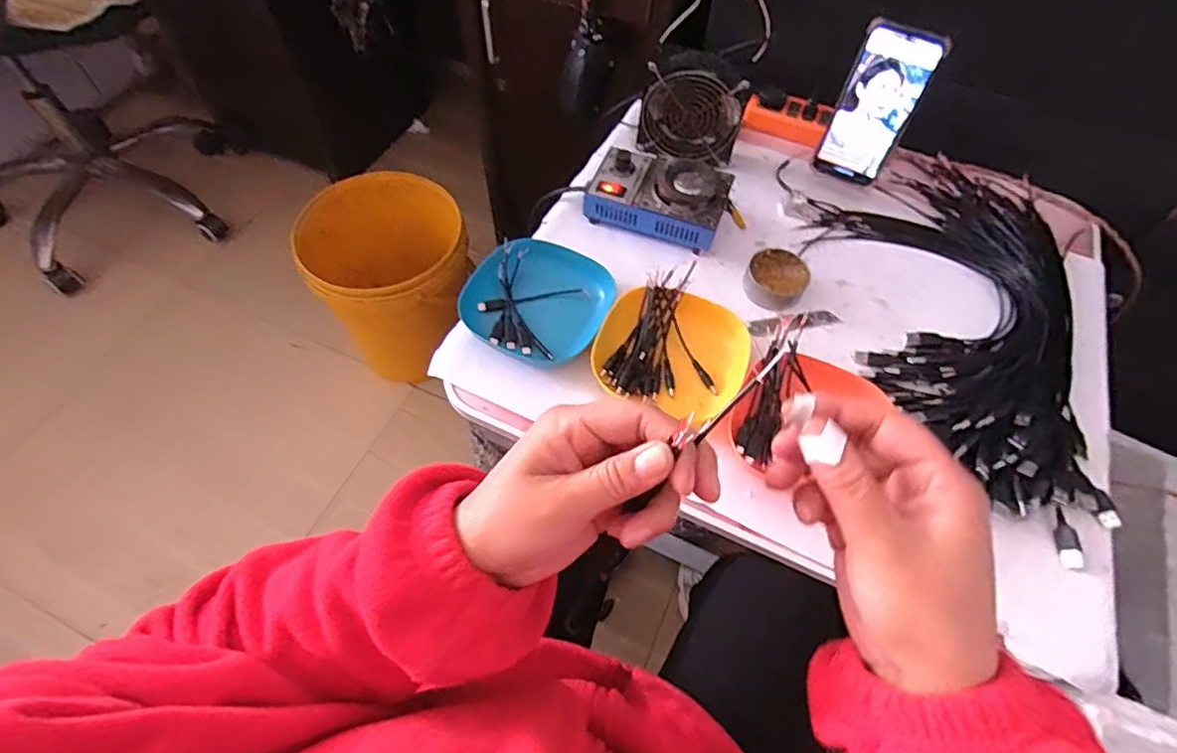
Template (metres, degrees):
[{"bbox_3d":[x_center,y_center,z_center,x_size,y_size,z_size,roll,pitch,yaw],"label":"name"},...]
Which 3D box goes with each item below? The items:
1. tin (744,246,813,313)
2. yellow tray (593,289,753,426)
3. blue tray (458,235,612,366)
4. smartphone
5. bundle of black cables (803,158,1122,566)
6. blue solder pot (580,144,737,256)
[{"bbox_3d":[0.200,-0.103,0.622,0.062,0.021,0.068,1,59,-1],"label":"tin"},{"bbox_3d":[0.083,-0.024,0.572,0.139,0.031,0.132,23,61,12],"label":"yellow tray"},{"bbox_3d":[-0.050,-0.081,0.598,0.135,0.027,0.138,29,63,15],"label":"blue tray"},{"bbox_3d":[0.314,-0.293,0.643,0.077,0.161,0.010,26,49,11],"label":"smartphone"},{"bbox_3d":[0.372,-0.075,0.610,0.277,0.042,0.480,15,60,8],"label":"bundle of black cables"},{"bbox_3d":[0.080,-0.209,0.659,0.151,0.053,0.099,21,61,11],"label":"blue solder pot"}]

